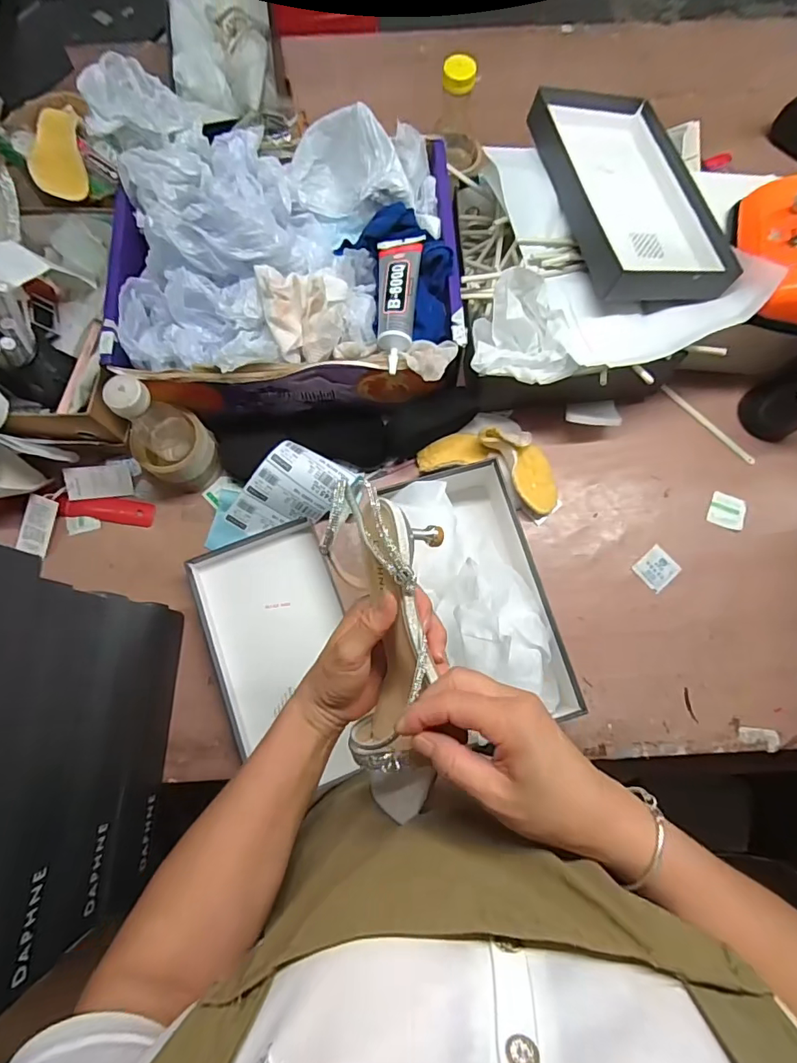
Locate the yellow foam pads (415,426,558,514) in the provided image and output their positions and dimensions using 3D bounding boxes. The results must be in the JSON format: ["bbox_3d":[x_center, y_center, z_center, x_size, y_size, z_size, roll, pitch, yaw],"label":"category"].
[{"bbox_3d":[0.124,-0.094,0.642,0.186,0.052,0.088,20,77,5],"label":"yellow foam pads"}]

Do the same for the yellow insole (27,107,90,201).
[{"bbox_3d":[-0.450,-0.503,0.652,0.061,0.015,0.187,-12,68,-21],"label":"yellow insole"}]

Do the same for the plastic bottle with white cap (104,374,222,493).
[{"bbox_3d":[-0.273,-0.111,0.584,0.074,0.185,0.083,39,80,9],"label":"plastic bottle with white cap"}]

